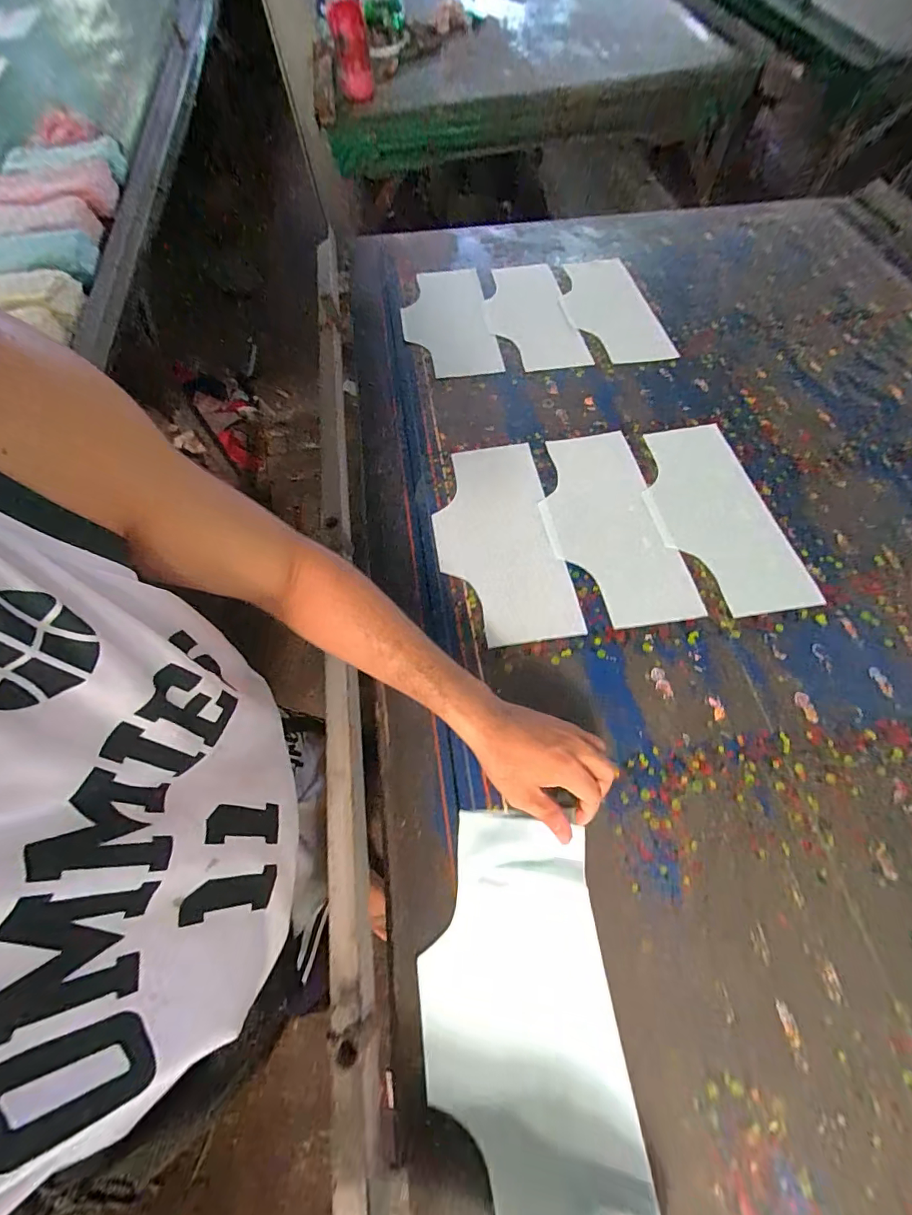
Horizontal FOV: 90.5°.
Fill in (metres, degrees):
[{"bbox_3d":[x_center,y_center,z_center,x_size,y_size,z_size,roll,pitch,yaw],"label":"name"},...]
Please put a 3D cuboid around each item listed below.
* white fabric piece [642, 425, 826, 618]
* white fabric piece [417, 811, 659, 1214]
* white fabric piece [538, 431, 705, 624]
[{"bbox_3d":[0.360,-0.138,0.642,0.163,0.004,0.318,-7,62,-5],"label":"white fabric piece"},{"bbox_3d":[0.053,0.340,0.393,0.163,0.028,0.287,-5,62,-4],"label":"white fabric piece"},{"bbox_3d":[0.208,-0.126,0.637,0.160,0.007,0.324,-7,62,-5],"label":"white fabric piece"}]

